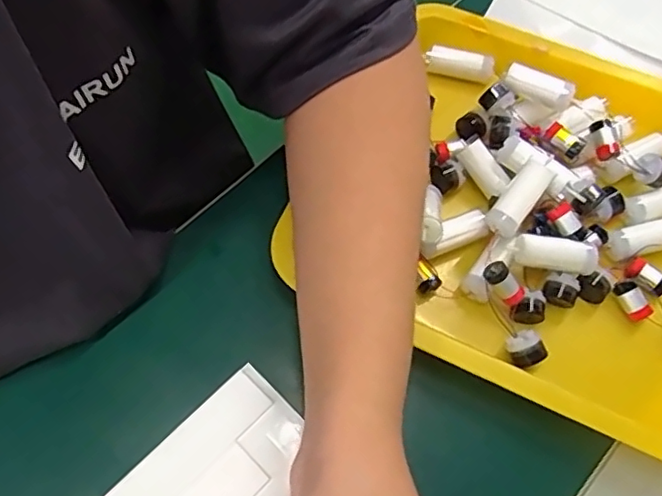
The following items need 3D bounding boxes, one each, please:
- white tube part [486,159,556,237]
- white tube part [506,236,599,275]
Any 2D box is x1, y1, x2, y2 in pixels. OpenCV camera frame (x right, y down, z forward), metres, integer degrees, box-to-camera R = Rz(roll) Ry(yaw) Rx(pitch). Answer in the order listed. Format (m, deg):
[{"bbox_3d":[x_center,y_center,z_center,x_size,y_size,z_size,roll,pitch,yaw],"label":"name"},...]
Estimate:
[{"bbox_3d":[0.118,-0.031,0.371,0.020,0.015,0.050,39,89,19],"label":"white tube part"},{"bbox_3d":[0.140,0.005,0.375,0.054,0.017,0.015,5,61,3],"label":"white tube part"}]

